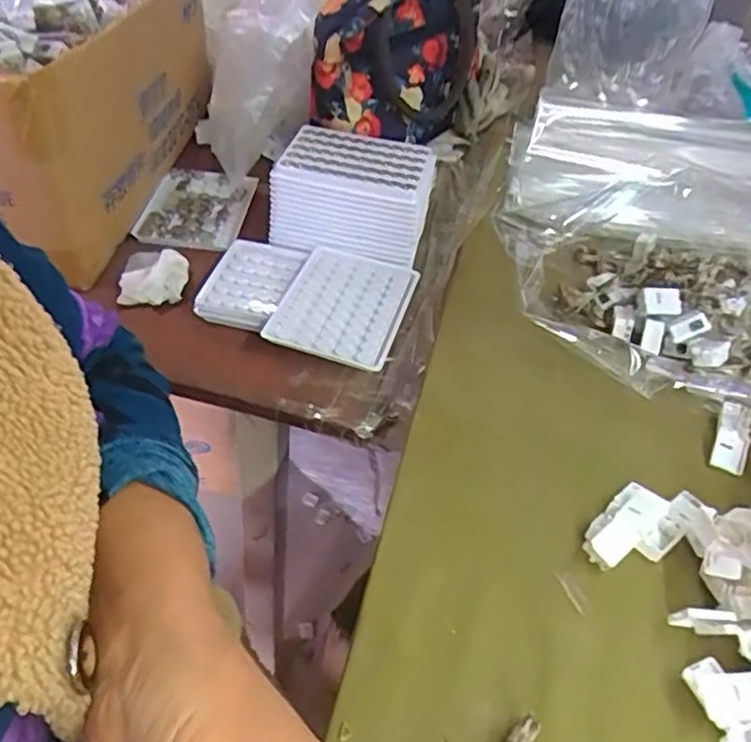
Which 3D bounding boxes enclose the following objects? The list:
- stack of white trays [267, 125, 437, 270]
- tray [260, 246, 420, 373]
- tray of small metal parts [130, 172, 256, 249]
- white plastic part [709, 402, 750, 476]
[{"bbox_3d":[-0.018,-0.153,0.603,0.132,0.076,0.095,14,42,8],"label":"stack of white trays"},{"bbox_3d":[-0.027,-0.052,0.543,0.097,0.013,0.121,13,45,11],"label":"tray"},{"bbox_3d":[-0.173,-0.159,0.652,0.091,0.013,0.124,7,44,-1],"label":"tray of small metal parts"},{"bbox_3d":[0.233,0.044,0.442,0.021,0.010,0.049,17,64,18],"label":"white plastic part"}]

